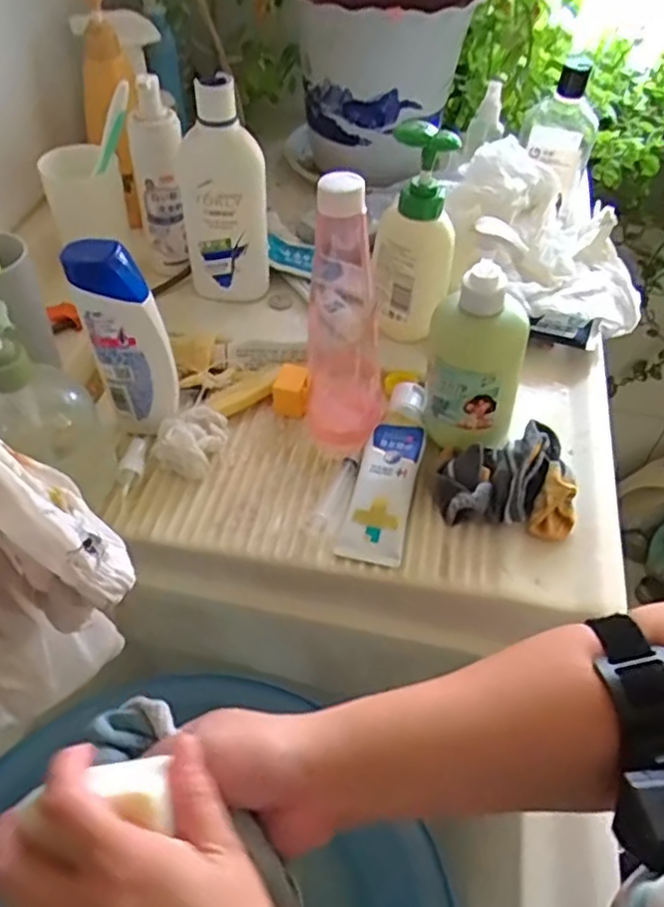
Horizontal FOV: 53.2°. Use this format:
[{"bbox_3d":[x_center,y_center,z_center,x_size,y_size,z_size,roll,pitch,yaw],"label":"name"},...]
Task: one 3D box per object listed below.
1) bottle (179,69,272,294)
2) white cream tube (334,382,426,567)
[{"bbox_3d":[-0.097,-0.229,0.598,0.074,0.194,0.052,-8,50,-9],"label":"bottle"},{"bbox_3d":[0.045,0.008,0.516,0.046,0.027,0.161,13,50,8],"label":"white cream tube"}]

